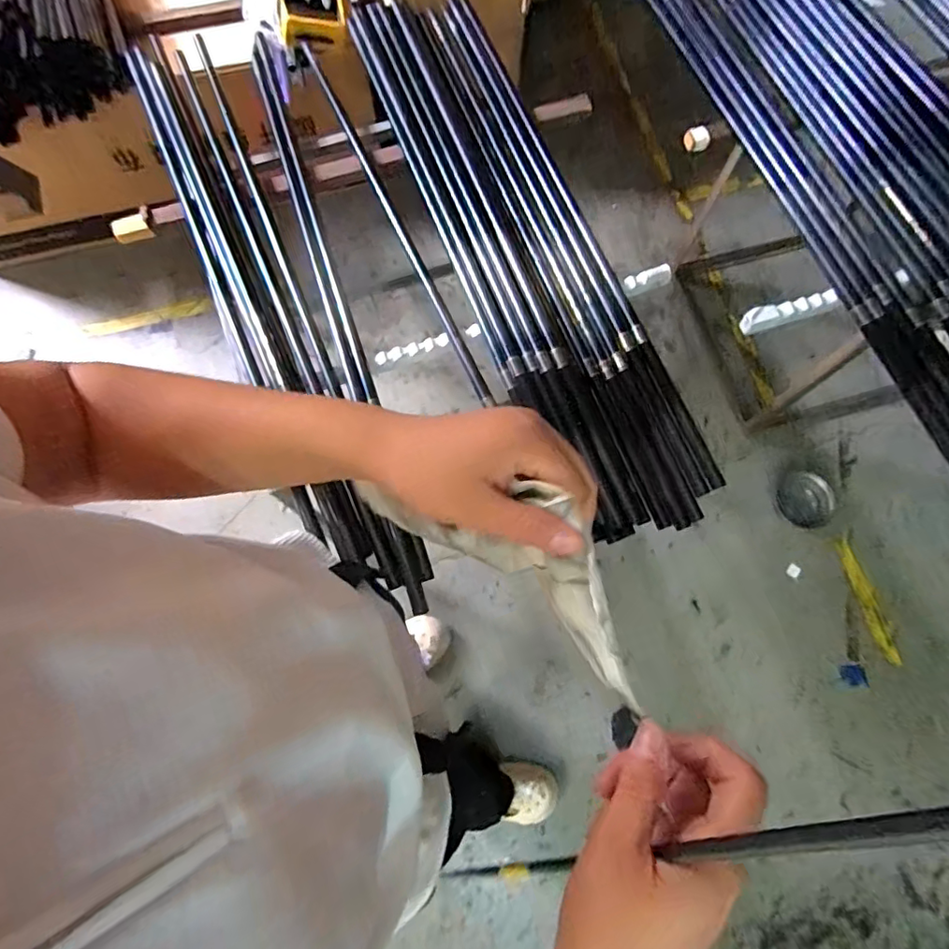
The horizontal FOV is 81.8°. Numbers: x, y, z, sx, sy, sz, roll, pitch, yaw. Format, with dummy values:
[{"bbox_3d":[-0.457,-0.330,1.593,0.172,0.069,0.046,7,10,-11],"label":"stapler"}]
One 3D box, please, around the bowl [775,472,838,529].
[{"bbox_3d":[0.820,0.064,1.354,0.129,0.053,0.130,0,73,-1],"label":"bowl"}]

